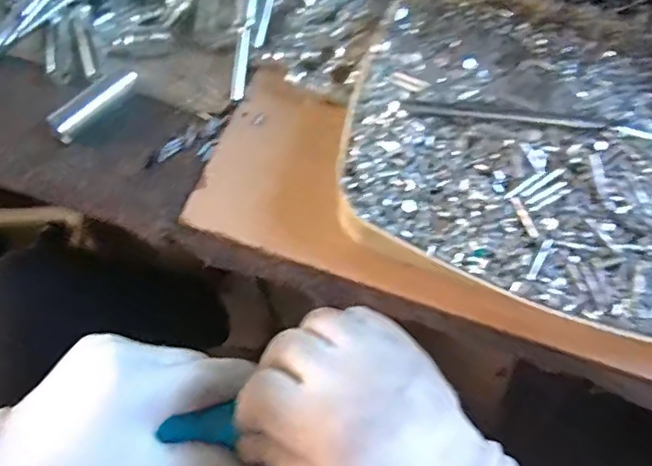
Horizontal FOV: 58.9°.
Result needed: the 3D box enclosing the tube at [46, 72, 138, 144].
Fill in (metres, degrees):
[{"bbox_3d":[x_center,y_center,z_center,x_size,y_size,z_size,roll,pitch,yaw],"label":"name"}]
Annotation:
[{"bbox_3d":[-0.173,-0.099,0.428,0.021,0.013,0.074,36,71,15],"label":"tube"}]

